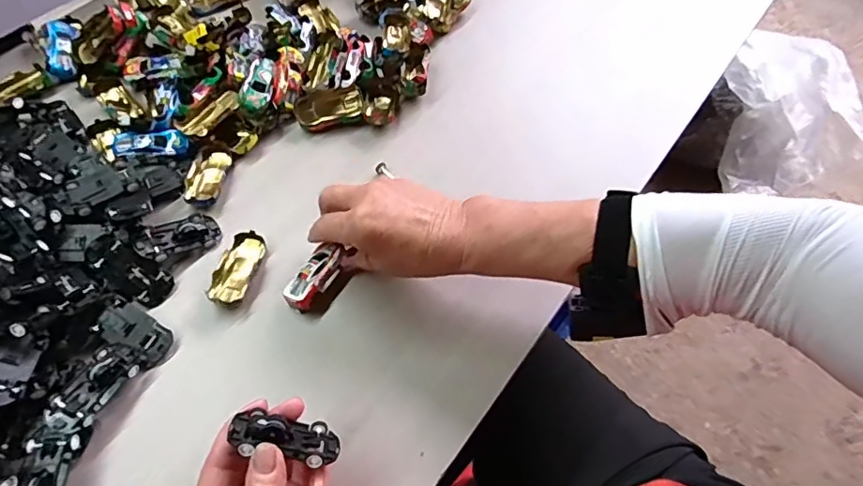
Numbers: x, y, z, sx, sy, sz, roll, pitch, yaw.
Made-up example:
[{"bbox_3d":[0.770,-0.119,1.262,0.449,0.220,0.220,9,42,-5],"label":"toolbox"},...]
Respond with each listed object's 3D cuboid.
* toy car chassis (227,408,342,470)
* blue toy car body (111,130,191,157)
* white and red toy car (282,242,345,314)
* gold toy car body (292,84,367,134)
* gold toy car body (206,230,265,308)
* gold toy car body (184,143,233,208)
[{"bbox_3d":[-0.086,0.115,0.315,0.065,0.016,0.029,18,20,-14],"label":"toy car chassis"},{"bbox_3d":[-0.252,-0.087,0.472,0.066,0.012,0.025,-4,61,-6],"label":"blue toy car body"},{"bbox_3d":[-0.090,0.026,0.414,0.024,0.014,0.058,31,68,13],"label":"white and red toy car"},{"bbox_3d":[-0.097,-0.129,0.507,0.066,0.022,0.034,-13,62,-11],"label":"gold toy car body"},{"bbox_3d":[-0.156,0.021,0.425,0.028,0.014,0.063,12,61,3],"label":"gold toy car body"},{"bbox_3d":[-0.200,-0.060,0.467,0.031,0.014,0.066,6,60,0],"label":"gold toy car body"}]

